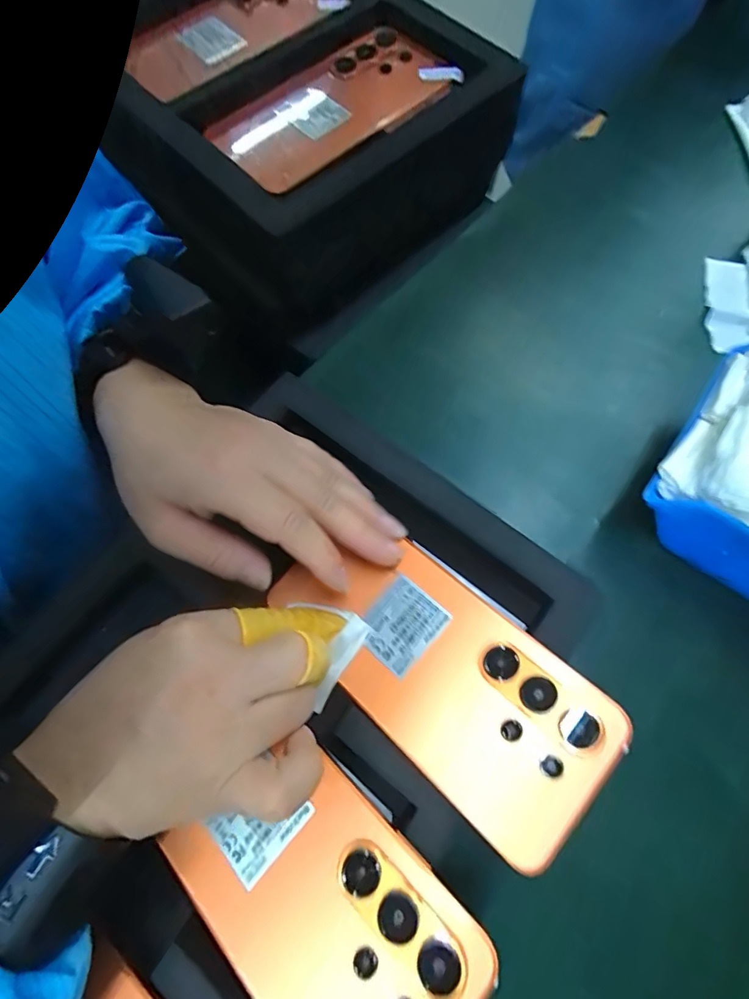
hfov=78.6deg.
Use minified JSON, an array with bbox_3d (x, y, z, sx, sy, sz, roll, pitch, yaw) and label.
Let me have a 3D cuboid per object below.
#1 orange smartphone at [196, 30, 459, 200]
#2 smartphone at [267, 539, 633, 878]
[{"bbox_3d":[-0.029,-0.269,0.316,0.163,0.016,0.072,-38,87,-11],"label":"orange smartphone"},{"bbox_3d":[0.025,0.077,0.224,0.169,0.010,0.077,37,76,25],"label":"smartphone"}]

